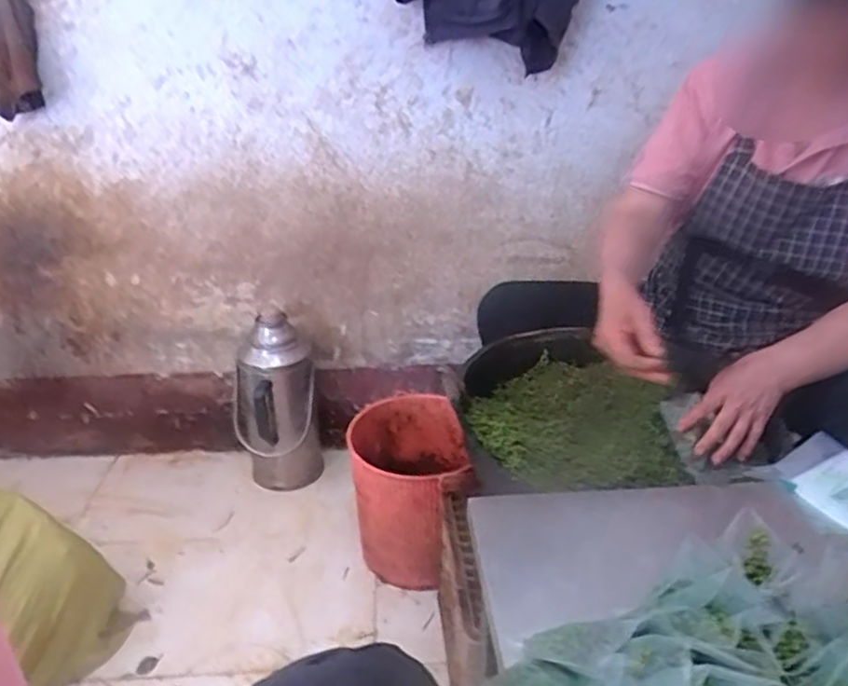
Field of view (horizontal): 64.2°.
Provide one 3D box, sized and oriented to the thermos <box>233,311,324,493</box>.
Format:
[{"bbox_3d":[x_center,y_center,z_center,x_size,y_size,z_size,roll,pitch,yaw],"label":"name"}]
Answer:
[{"bbox_3d":[-0.315,0.129,1.428,0.172,0.360,0.161,-7,27,-13],"label":"thermos"}]

